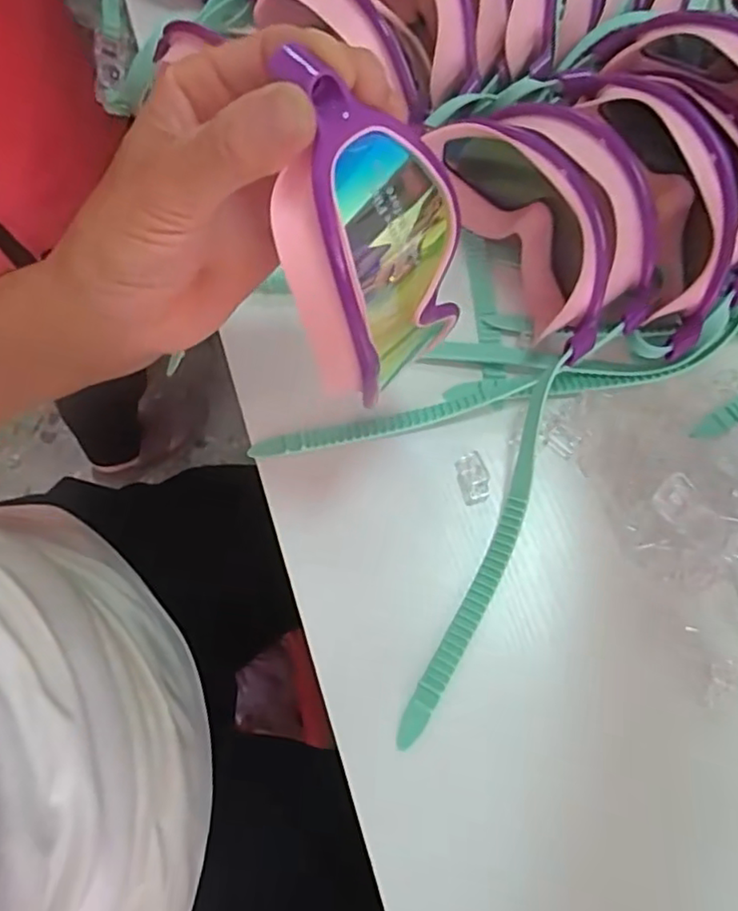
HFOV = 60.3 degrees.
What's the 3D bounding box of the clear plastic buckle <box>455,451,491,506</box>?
[{"bbox_3d":[0.053,0.012,0.322,0.015,0.005,0.025,-16,70,-5],"label":"clear plastic buckle"}]

